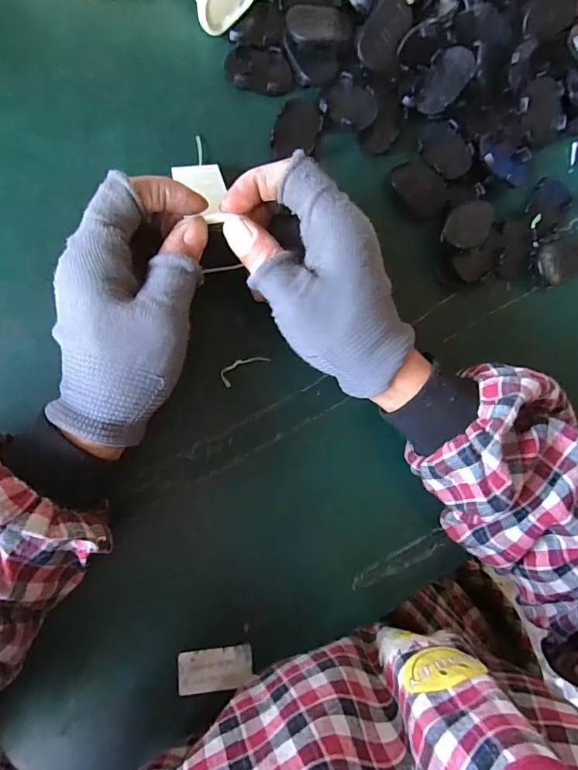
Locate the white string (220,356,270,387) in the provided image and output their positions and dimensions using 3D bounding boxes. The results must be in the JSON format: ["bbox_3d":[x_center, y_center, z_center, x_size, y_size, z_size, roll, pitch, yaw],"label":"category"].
[{"bbox_3d":[-0.028,-0.012,0.287,0.033,0.004,0.012,-34,92,-10],"label":"white string"}]

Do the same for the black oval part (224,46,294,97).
[{"bbox_3d":[-0.020,-0.208,0.299,0.045,0.008,0.029,15,84,-8],"label":"black oval part"}]

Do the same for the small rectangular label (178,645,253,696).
[{"bbox_3d":[-0.045,0.174,0.275,0.044,0.004,0.024,-4,87,-9],"label":"small rectangular label"}]

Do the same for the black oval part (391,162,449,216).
[{"bbox_3d":[0.090,-0.136,0.312,0.041,0.013,0.023,44,81,-4],"label":"black oval part"}]

